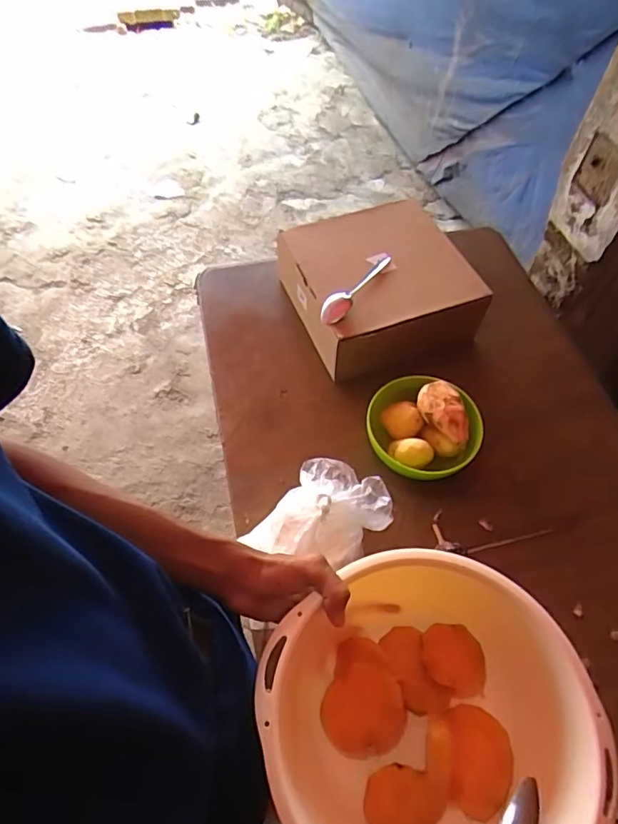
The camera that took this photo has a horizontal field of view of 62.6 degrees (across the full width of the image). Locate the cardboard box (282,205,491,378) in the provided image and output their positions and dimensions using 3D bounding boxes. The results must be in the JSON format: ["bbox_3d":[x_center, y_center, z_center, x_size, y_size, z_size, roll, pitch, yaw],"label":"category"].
[{"bbox_3d":[0.112,-0.205,0.841,0.257,0.114,0.256,-18,59,-12],"label":"cardboard box"}]

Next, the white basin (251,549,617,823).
[{"bbox_3d":[0.089,0.253,0.415,0.239,0.111,0.232,0,57,0],"label":"white basin"}]

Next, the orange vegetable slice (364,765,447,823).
[{"bbox_3d":[0.079,0.318,0.414,0.065,0.008,0.056,5,98,-5],"label":"orange vegetable slice"}]

